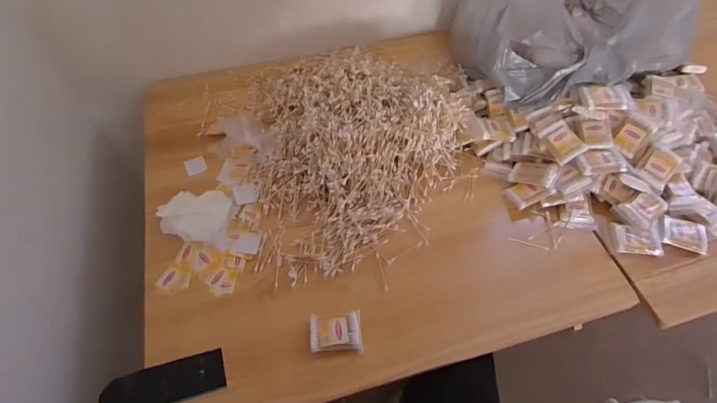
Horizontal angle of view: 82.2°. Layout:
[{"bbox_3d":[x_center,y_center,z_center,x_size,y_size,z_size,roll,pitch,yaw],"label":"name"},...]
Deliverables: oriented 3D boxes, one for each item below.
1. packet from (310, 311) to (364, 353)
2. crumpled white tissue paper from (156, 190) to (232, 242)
[{"bbox_3d":[-0.034,0.202,0.632,0.078,0.024,0.057,-4,54,-3],"label":"packet"},{"bbox_3d":[-0.292,0.018,0.740,0.112,0.023,0.102,12,55,9],"label":"crumpled white tissue paper"}]

